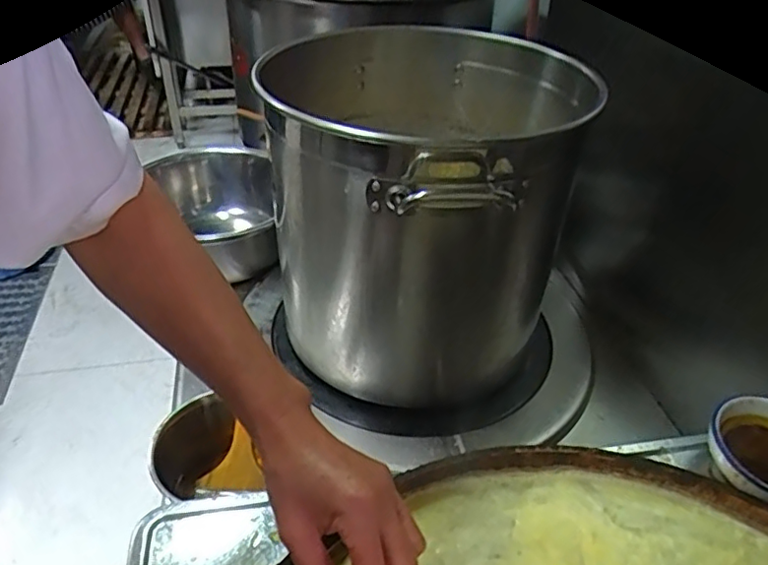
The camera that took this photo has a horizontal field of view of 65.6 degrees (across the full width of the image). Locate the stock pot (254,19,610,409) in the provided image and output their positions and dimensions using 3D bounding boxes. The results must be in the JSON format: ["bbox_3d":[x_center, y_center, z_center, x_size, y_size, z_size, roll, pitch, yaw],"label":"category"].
[{"bbox_3d":[0.044,-0.099,0.809,0.374,0.365,0.426,-9,38,-16],"label":"stock pot"}]

